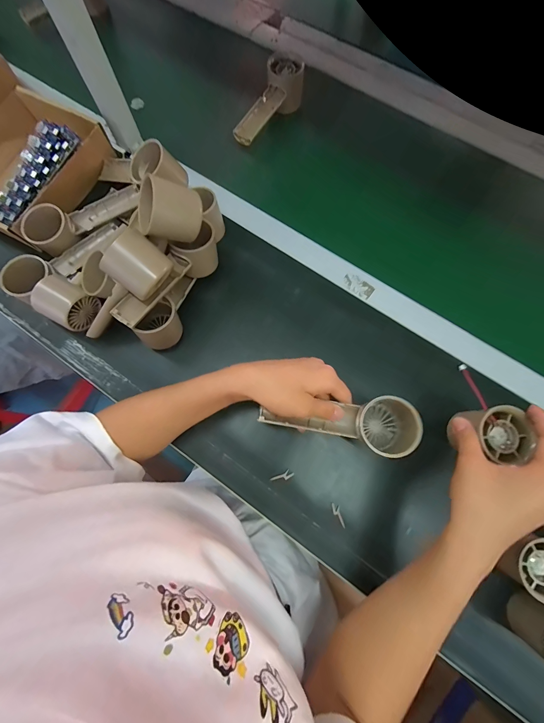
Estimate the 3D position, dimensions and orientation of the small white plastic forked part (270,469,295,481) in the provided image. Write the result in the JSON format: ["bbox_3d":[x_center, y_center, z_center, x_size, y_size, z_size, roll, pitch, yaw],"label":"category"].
[{"bbox_3d":[0.013,0.140,0.346,0.028,0.004,0.009,-26,77,-5],"label":"small white plastic forked part"}]

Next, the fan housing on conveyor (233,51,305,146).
[{"bbox_3d":[-0.005,-0.404,0.458,0.052,0.056,0.151,27,78,8],"label":"fan housing on conveyor"}]

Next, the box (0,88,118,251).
[{"bbox_3d":[-0.356,-0.294,0.421,0.191,0.083,0.217,37,80,9],"label":"box"}]

